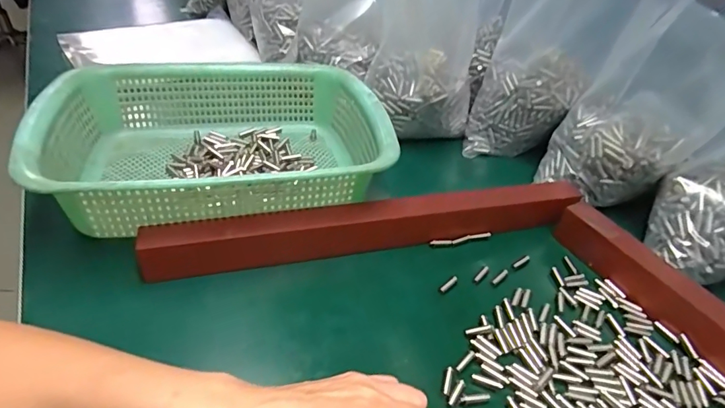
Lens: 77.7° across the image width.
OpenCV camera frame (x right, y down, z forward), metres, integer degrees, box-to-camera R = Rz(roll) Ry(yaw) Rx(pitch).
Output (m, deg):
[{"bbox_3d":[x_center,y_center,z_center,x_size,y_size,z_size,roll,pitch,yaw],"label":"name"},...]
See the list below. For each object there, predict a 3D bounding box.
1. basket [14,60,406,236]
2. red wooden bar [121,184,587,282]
[{"bbox_3d":[-0.131,-0.062,0.434,0.293,0.079,0.224,-9,43,-17],"label":"basket"},{"bbox_3d":[0.017,0.017,0.400,0.389,0.037,0.034,-6,42,-14],"label":"red wooden bar"}]

